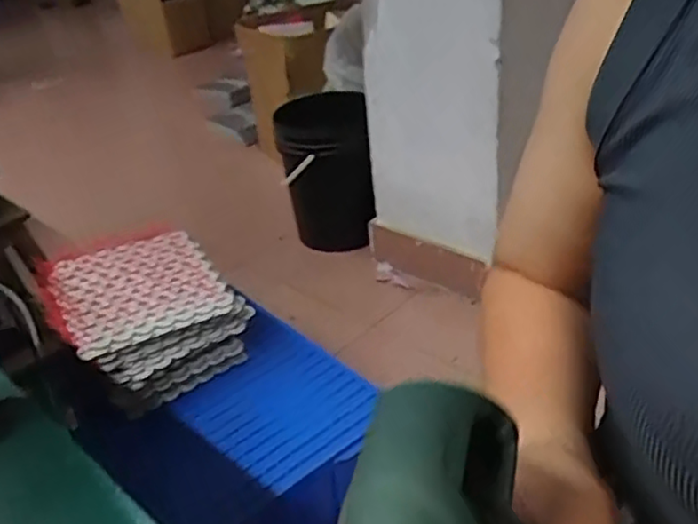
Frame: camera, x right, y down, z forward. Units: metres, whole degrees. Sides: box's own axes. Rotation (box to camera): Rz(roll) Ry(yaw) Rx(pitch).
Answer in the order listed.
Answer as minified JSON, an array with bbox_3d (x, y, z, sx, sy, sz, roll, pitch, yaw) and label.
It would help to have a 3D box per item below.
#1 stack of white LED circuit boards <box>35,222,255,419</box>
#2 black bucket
[{"bbox_3d":[-0.334,0.090,1.105,0.258,0.189,0.263,-26,37,-30],"label":"stack of white LED circuit boards"},{"bbox_3d":[-0.068,-0.269,1.942,0.248,0.385,0.282,-8,32,-2],"label":"black bucket"}]

